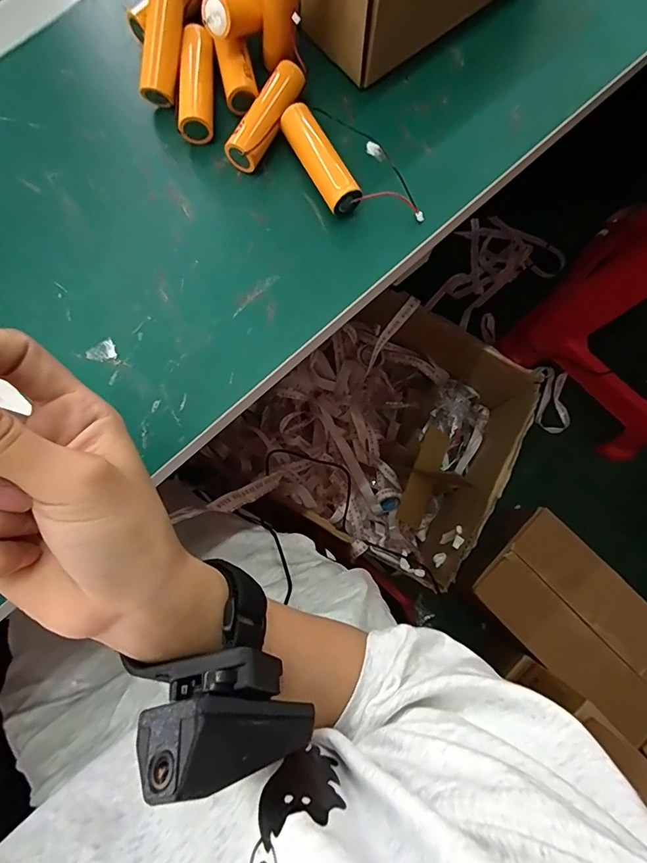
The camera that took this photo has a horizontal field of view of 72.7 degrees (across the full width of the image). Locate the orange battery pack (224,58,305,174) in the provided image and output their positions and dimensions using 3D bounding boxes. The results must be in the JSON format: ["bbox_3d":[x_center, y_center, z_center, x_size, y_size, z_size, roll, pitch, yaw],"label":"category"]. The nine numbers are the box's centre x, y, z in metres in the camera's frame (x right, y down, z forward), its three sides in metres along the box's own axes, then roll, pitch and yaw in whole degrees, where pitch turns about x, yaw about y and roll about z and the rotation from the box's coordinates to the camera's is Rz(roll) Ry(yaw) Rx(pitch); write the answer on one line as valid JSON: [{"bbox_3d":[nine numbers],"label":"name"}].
[{"bbox_3d":[-0.036,-0.206,0.287,0.021,0.017,0.075,28,81,4],"label":"orange battery pack"}]

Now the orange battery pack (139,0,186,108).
[{"bbox_3d":[-0.103,-0.256,0.285,0.021,0.017,0.076,12,99,4],"label":"orange battery pack"}]

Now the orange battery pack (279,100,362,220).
[{"bbox_3d":[-0.002,-0.175,0.283,0.021,0.021,0.071,-30,81,-6],"label":"orange battery pack"}]

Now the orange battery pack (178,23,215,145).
[{"bbox_3d":[-0.084,-0.231,0.292,0.021,0.019,0.073,-1,80,-1],"label":"orange battery pack"}]

